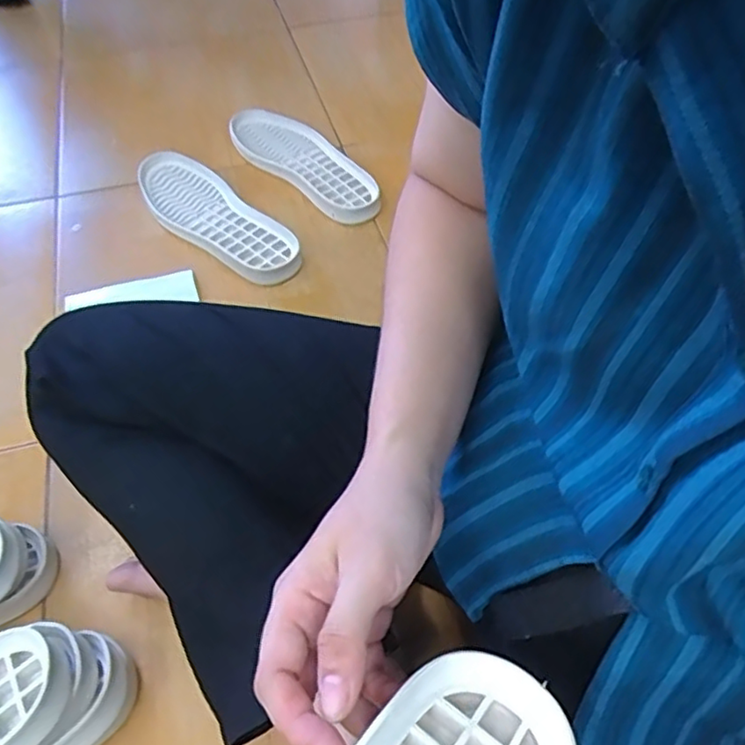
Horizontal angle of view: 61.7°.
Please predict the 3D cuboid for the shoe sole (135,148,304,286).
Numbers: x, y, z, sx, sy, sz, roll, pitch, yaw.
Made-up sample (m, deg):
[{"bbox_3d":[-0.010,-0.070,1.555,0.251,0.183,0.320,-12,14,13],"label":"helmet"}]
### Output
[{"bbox_3d":[-0.202,-0.200,0.795,0.102,0.034,0.287,-36,60,-24],"label":"shoe sole"}]

